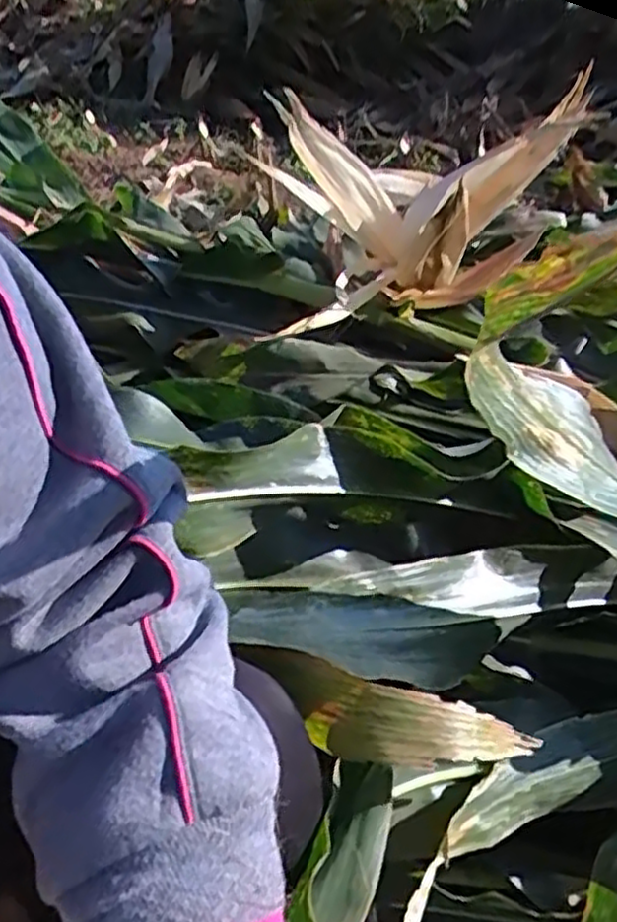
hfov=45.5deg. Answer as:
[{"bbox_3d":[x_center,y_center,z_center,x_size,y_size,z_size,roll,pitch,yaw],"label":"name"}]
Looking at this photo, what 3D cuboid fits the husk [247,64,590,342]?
[{"bbox_3d":[0.134,-0.337,0.935,0.340,0.222,0.393,11,35,13],"label":"husk"}]

